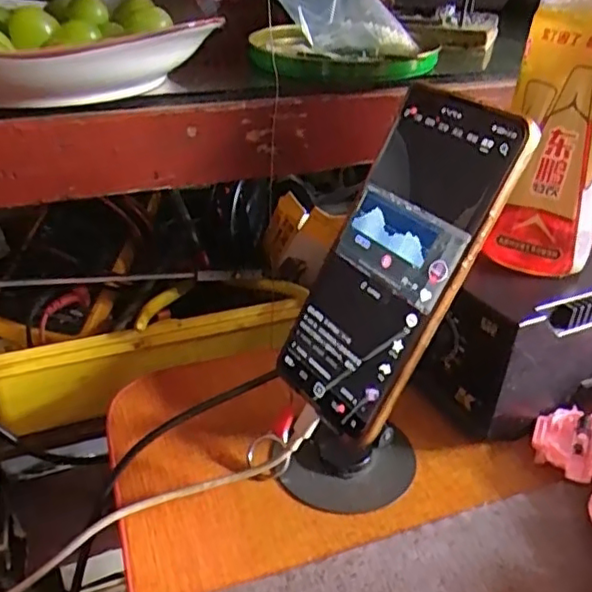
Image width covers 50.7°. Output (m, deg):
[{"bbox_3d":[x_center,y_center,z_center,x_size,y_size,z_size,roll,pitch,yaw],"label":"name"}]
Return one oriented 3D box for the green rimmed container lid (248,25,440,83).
[{"bbox_3d":[0.029,-0.170,0.435,0.120,0.021,0.113,1,32,-1],"label":"green rimmed container lid"}]

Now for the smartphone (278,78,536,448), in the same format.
[{"bbox_3d":[0.046,-0.016,0.304,0.012,0.164,0.073,16,17,-39],"label":"smartphone"}]

